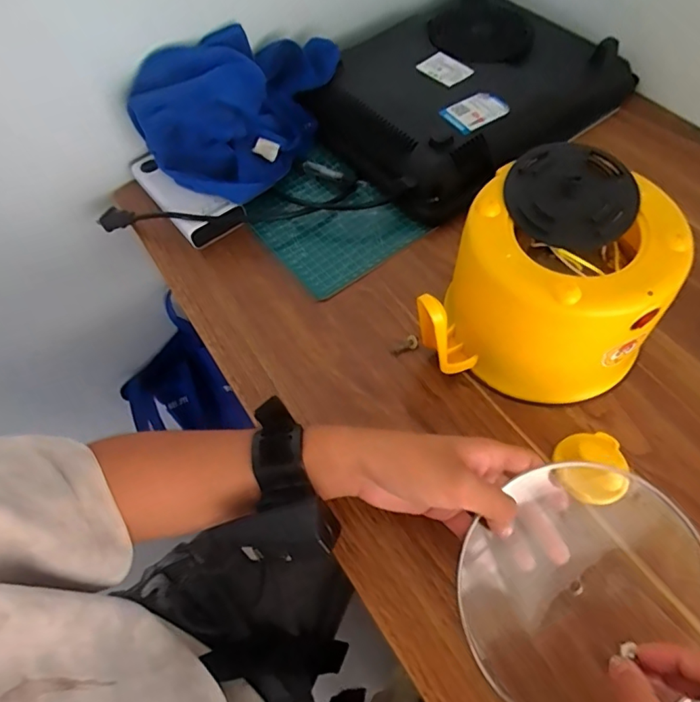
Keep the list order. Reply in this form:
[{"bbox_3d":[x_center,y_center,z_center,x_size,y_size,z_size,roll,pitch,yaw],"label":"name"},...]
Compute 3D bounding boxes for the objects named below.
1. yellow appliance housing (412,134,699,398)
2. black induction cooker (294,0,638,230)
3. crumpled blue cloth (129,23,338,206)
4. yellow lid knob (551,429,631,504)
[{"bbox_3d":[0.154,-0.055,0.405,0.161,0.130,0.149,-2,59,3],"label":"yellow appliance housing"},{"bbox_3d":[0.131,-0.303,0.589,0.328,0.062,0.246,-38,64,-17],"label":"black induction cooker"},{"bbox_3d":[-0.122,-0.272,0.561,0.140,0.113,0.220,24,64,17],"label":"crumpled blue cloth"},{"bbox_3d":[0.185,0.086,0.383,0.052,0.021,0.055,-2,59,3],"label":"yellow lid knob"}]

